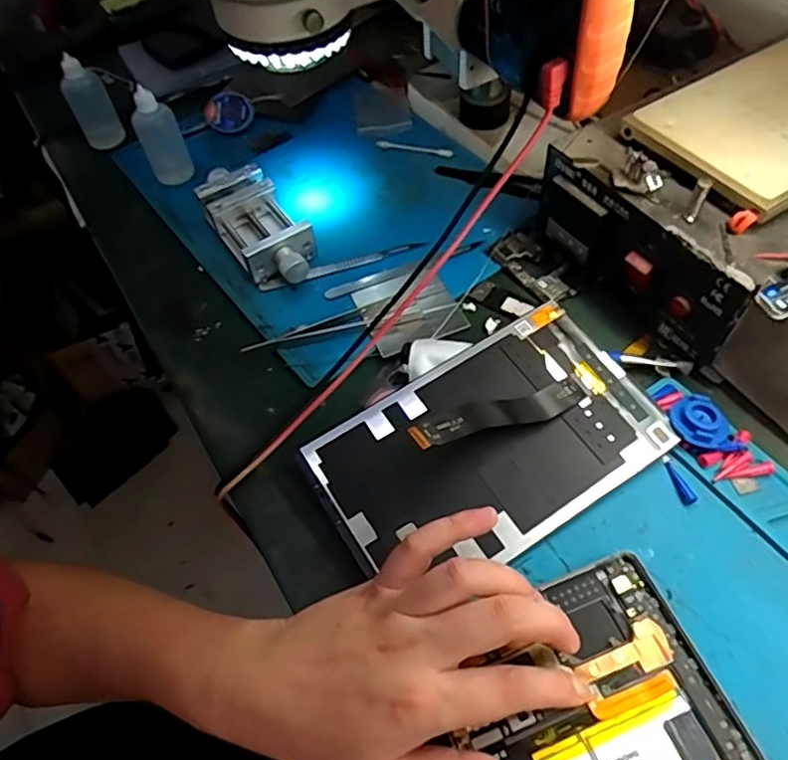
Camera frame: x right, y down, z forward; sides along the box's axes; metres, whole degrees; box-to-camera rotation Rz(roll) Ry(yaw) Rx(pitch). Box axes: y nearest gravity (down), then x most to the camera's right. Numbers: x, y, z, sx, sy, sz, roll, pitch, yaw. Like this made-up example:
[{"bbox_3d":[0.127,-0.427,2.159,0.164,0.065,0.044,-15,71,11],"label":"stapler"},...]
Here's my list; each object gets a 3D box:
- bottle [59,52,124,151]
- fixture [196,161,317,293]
[{"bbox_3d":[-0.290,-0.263,0.595,0.038,0.094,0.036,-26,57,-15],"label":"bottle"},{"bbox_3d":[-0.111,-0.125,0.500,0.060,0.039,0.134,-32,58,-16],"label":"fixture"}]

